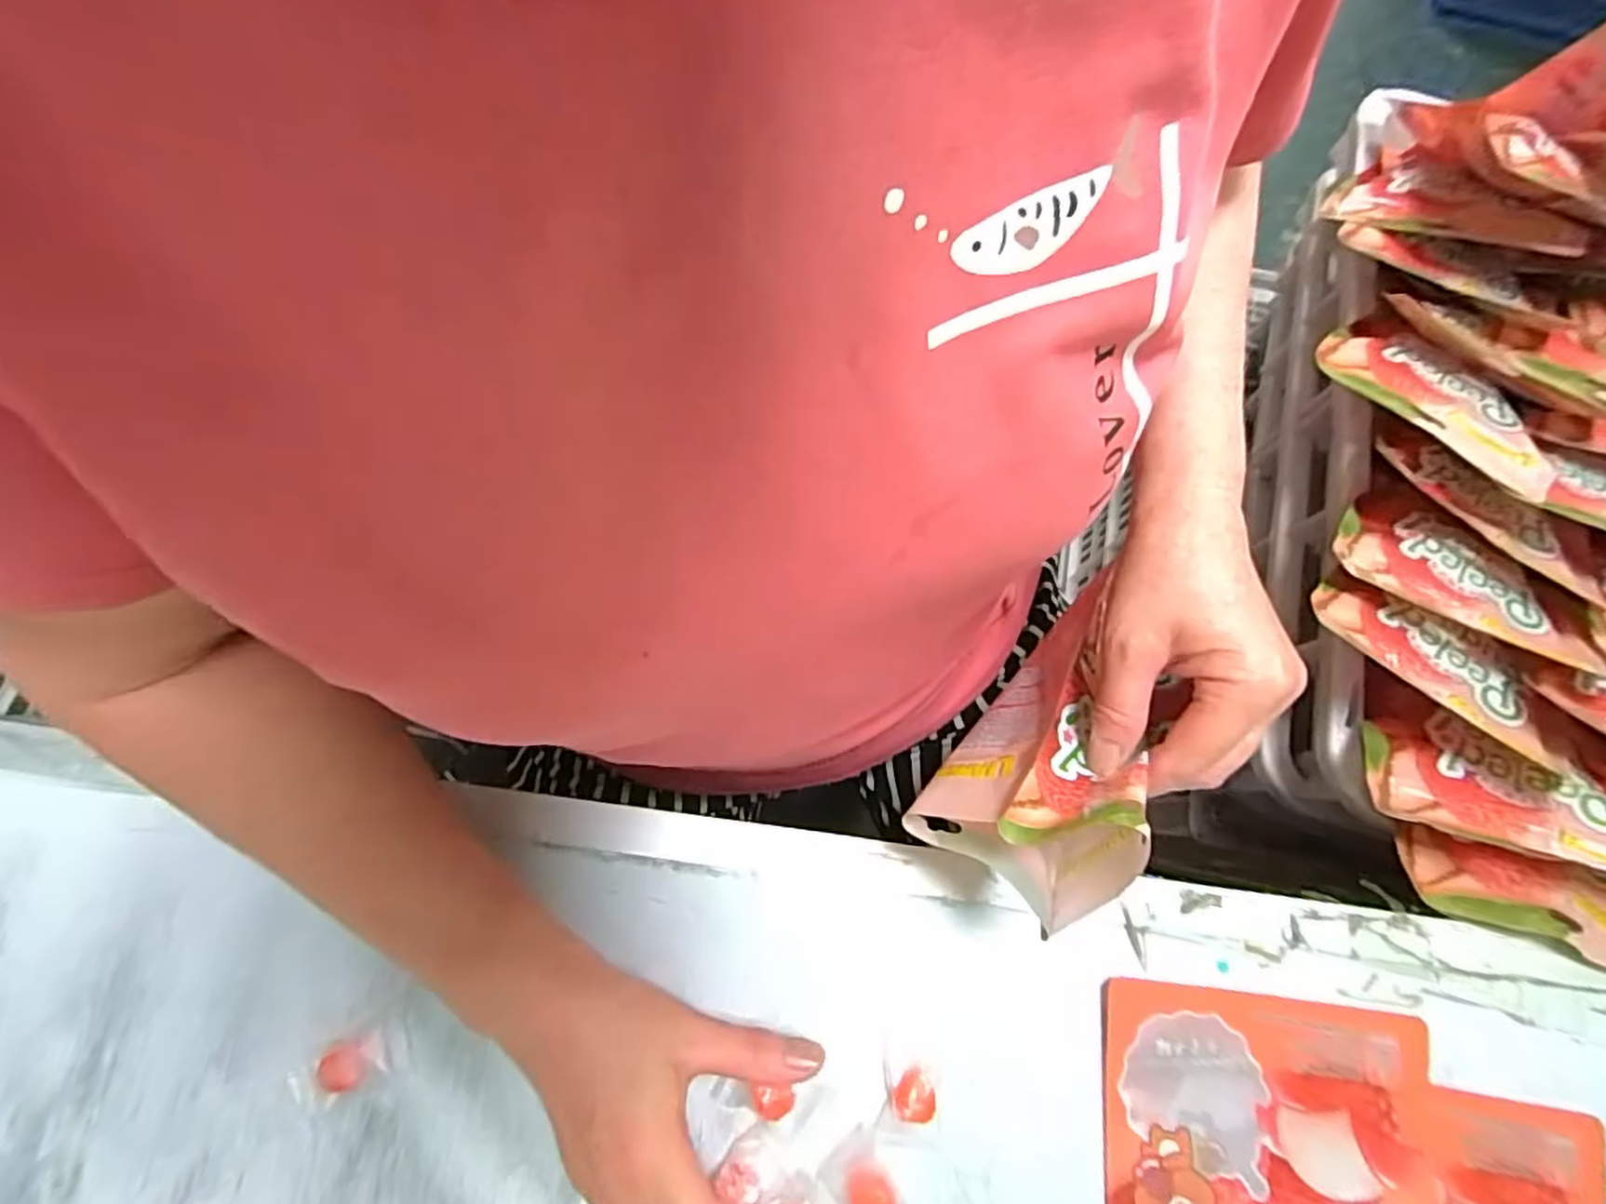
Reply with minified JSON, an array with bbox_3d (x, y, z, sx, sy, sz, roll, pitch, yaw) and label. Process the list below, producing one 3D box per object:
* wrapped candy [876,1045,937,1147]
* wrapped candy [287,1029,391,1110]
[{"bbox_3d":[0.052,0.243,0.342,0.027,0.013,0.036,8,73,1],"label":"wrapped candy"},{"bbox_3d":[-0.223,0.225,0.340,0.047,0.011,0.024,-31,76,-11],"label":"wrapped candy"}]

